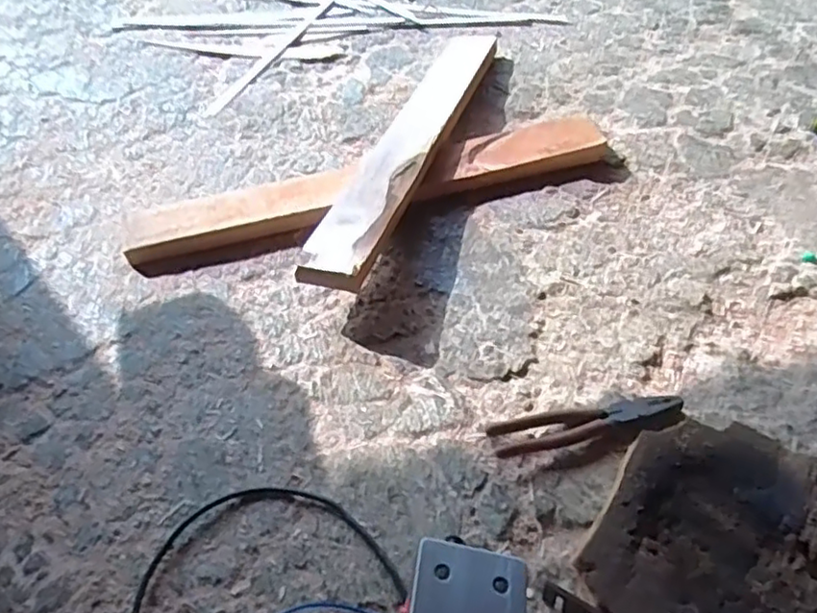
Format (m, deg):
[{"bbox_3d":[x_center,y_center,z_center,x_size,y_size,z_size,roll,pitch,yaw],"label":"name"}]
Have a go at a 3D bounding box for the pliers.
[{"bbox_3d":[0.176,0.112,0.655,0.185,0.027,0.044,-8,47,-4],"label":"pliers"}]

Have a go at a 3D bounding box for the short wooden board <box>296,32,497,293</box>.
[{"bbox_3d":[0.019,-0.264,0.960,0.086,0.027,0.684,16,47,11],"label":"short wooden board"}]

